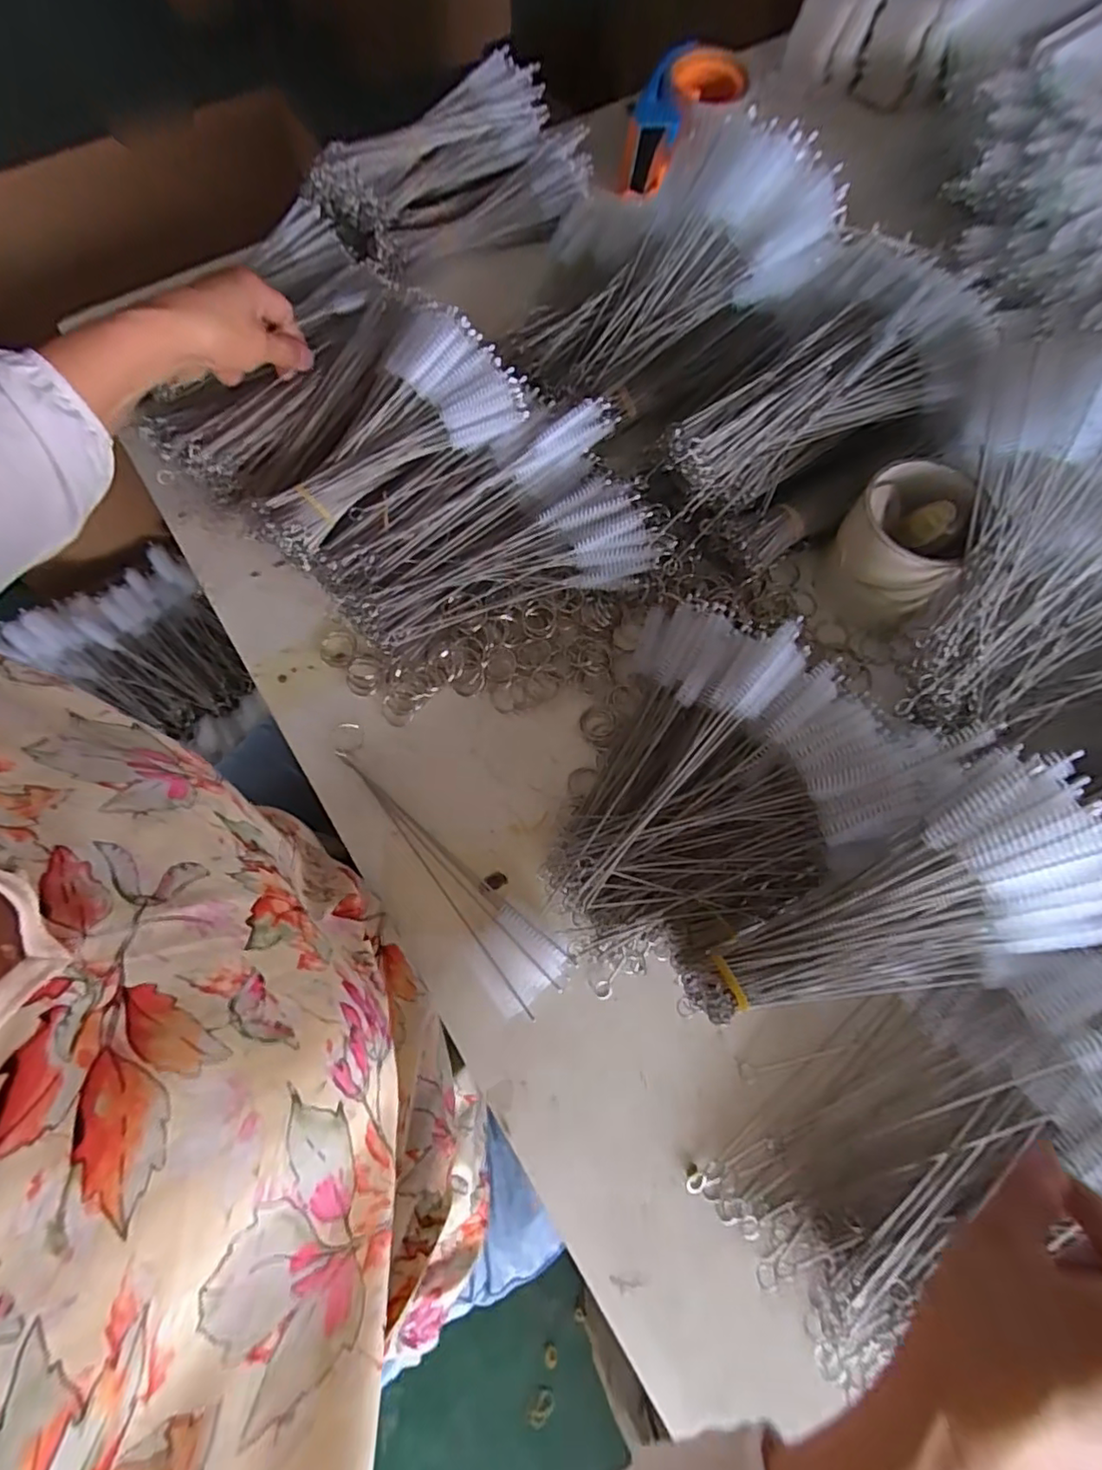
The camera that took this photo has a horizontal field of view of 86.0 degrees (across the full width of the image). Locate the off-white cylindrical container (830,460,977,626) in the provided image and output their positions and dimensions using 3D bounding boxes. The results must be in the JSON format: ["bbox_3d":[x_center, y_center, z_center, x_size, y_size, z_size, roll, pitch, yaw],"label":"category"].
[{"bbox_3d":[0.232,-0.128,0.403,0.072,0.075,0.081,29,73,11],"label":"off-white cylindrical container"}]

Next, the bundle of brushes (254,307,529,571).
[{"bbox_3d":[-0.128,-0.216,0.430,0.205,0.039,0.114,-40,74,2],"label":"bundle of brushes"}]

